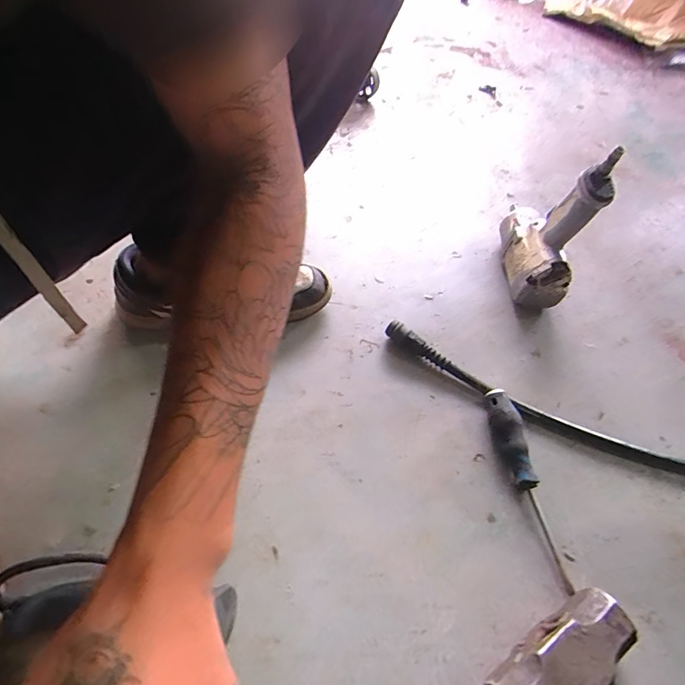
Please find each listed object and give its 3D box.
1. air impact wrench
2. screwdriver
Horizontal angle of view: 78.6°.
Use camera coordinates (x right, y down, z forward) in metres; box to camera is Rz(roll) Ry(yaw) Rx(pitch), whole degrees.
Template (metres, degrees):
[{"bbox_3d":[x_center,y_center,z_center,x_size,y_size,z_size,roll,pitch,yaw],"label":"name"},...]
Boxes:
[{"bbox_3d":[0.288,-0.175,0.587,0.070,0.201,0.190,6,55,-1],"label":"air impact wrench"},{"bbox_3d":[0.195,0.146,0.450,0.030,0.033,0.208,-4,55,-8],"label":"screwdriver"}]

